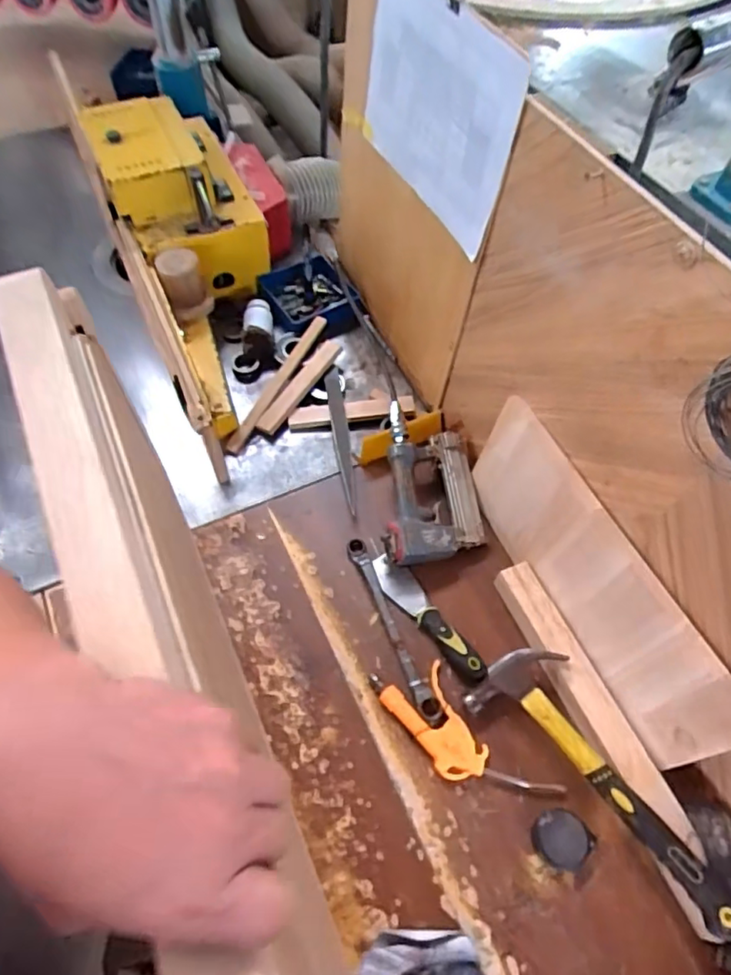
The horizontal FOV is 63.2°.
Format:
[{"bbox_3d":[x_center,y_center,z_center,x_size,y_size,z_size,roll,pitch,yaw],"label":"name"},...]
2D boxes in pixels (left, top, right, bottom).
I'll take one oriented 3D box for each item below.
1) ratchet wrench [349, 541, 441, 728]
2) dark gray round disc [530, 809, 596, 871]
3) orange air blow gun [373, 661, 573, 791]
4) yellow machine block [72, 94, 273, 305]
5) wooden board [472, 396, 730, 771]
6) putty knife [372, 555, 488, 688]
[{"bbox_3d":[0.033,0.180,0.775,0.026,0.015,0.255,-20,62,-12],"label":"ratchet wrench"},{"bbox_3d":[0.218,0.387,0.656,0.063,0.030,0.056,-24,63,-14],"label":"dark gray round disc"},{"bbox_3d":[0.113,0.296,0.712,0.092,0.025,0.234,-37,67,-20],"label":"orange air blow gun"},{"bbox_3d":[-0.304,-0.470,0.978,0.212,0.228,0.272,-24,63,-15],"label":"yellow machine block"},{"bbox_3d":[0.261,0.106,0.711,0.018,0.176,0.428,-14,59,-23],"label":"wooden board"},{"bbox_3d":[0.084,0.162,0.766,0.045,0.024,0.203,-35,66,-19],"label":"putty knife"}]

